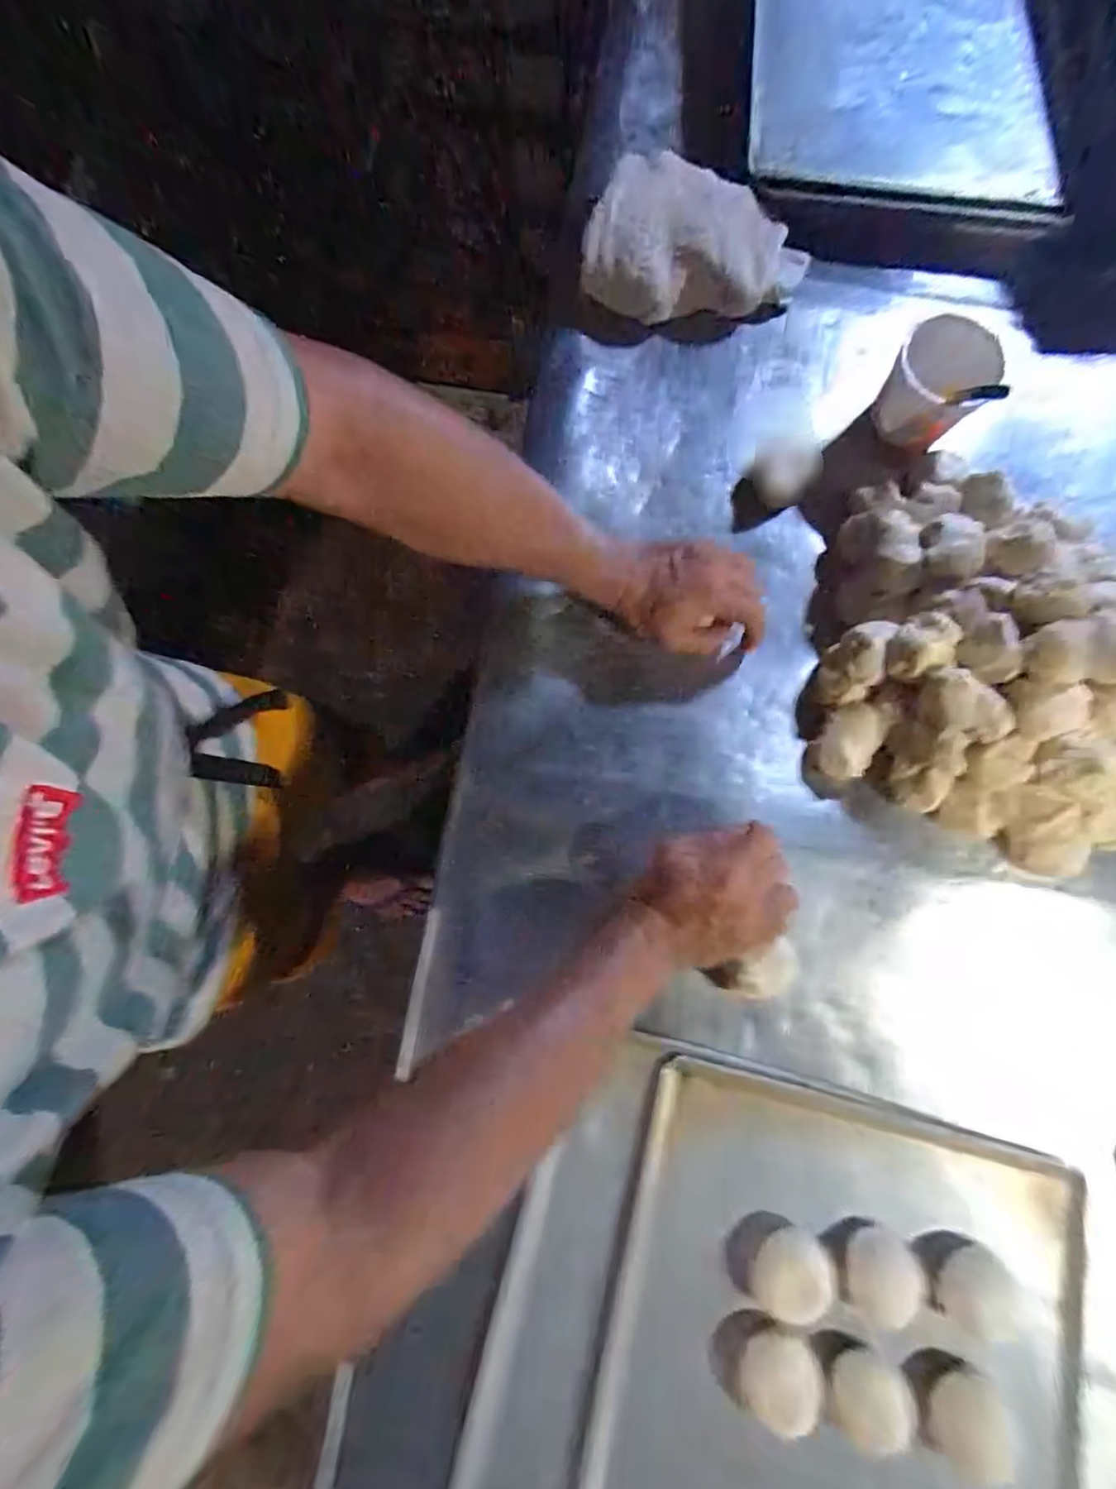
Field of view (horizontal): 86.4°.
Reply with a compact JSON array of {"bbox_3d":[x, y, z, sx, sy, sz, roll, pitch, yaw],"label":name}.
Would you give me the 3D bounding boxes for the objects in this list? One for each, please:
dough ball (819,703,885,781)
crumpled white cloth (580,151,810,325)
[{"bbox_3d":[0.251,-0.003,0.511,0.047,0.036,0.065,18,79,2],"label":"dough ball"},{"bbox_3d":[0.143,-0.500,0.595,0.214,0.060,0.140,16,79,2],"label":"crumpled white cloth"}]

